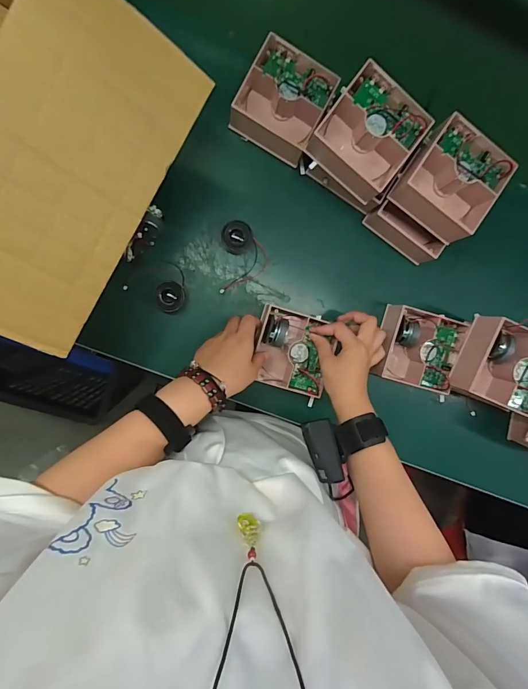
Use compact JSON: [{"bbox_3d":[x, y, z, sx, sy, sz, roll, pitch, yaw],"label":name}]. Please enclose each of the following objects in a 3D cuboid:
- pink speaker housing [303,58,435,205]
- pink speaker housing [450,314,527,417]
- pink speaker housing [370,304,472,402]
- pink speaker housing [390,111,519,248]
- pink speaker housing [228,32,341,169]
[{"bbox_3d":[0.120,-0.243,0.431,0.102,0.050,0.102,37,90,-8],"label":"pink speaker housing"},{"bbox_3d":[0.314,0.029,0.478,0.106,0.052,0.104,19,93,-7],"label":"pink speaker housing"},{"bbox_3d":[0.213,0.007,0.516,0.107,0.048,0.103,14,93,-7],"label":"pink speaker housing"},{"bbox_3d":[0.228,-0.195,0.444,0.106,0.047,0.105,32,91,-8],"label":"pink speaker housing"},{"bbox_3d":[0.027,-0.305,0.468,0.109,0.051,0.107,26,92,-7],"label":"pink speaker housing"}]

